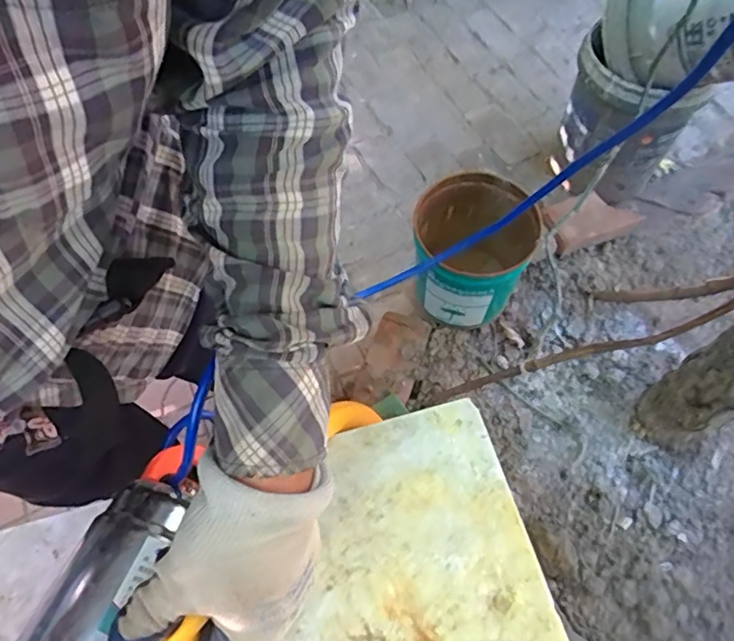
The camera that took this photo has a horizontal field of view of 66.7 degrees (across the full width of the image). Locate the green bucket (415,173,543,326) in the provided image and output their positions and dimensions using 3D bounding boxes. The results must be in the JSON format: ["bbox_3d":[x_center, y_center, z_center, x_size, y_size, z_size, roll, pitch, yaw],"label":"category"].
[{"bbox_3d":[0.195,-0.123,1.114,0.219,0.306,0.236,1,63,-1],"label":"green bucket"}]

